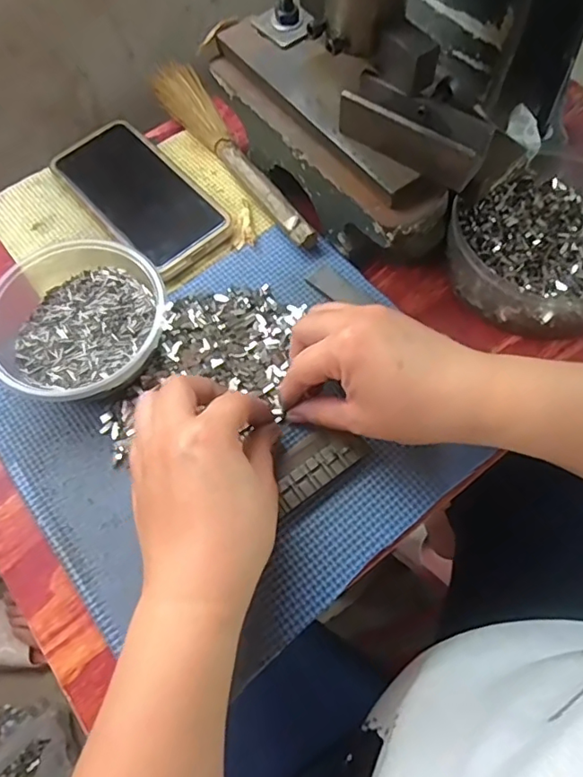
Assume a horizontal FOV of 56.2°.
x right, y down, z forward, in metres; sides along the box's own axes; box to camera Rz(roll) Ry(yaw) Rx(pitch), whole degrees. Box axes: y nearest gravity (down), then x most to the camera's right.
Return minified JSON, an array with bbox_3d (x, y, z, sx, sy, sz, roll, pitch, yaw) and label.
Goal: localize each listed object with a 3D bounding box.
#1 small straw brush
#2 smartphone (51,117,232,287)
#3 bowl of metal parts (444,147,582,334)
[{"bbox_3d":[-0.047,-0.197,0.437,0.036,0.016,0.226,-32,69,-13],"label":"small straw brush"},{"bbox_3d":[-0.118,-0.152,0.424,0.072,0.006,0.154,-40,71,-15],"label":"smartphone"},{"bbox_3d":[0.185,-0.104,0.389,0.140,0.042,0.123,-41,71,-16],"label":"bowl of metal parts"}]

